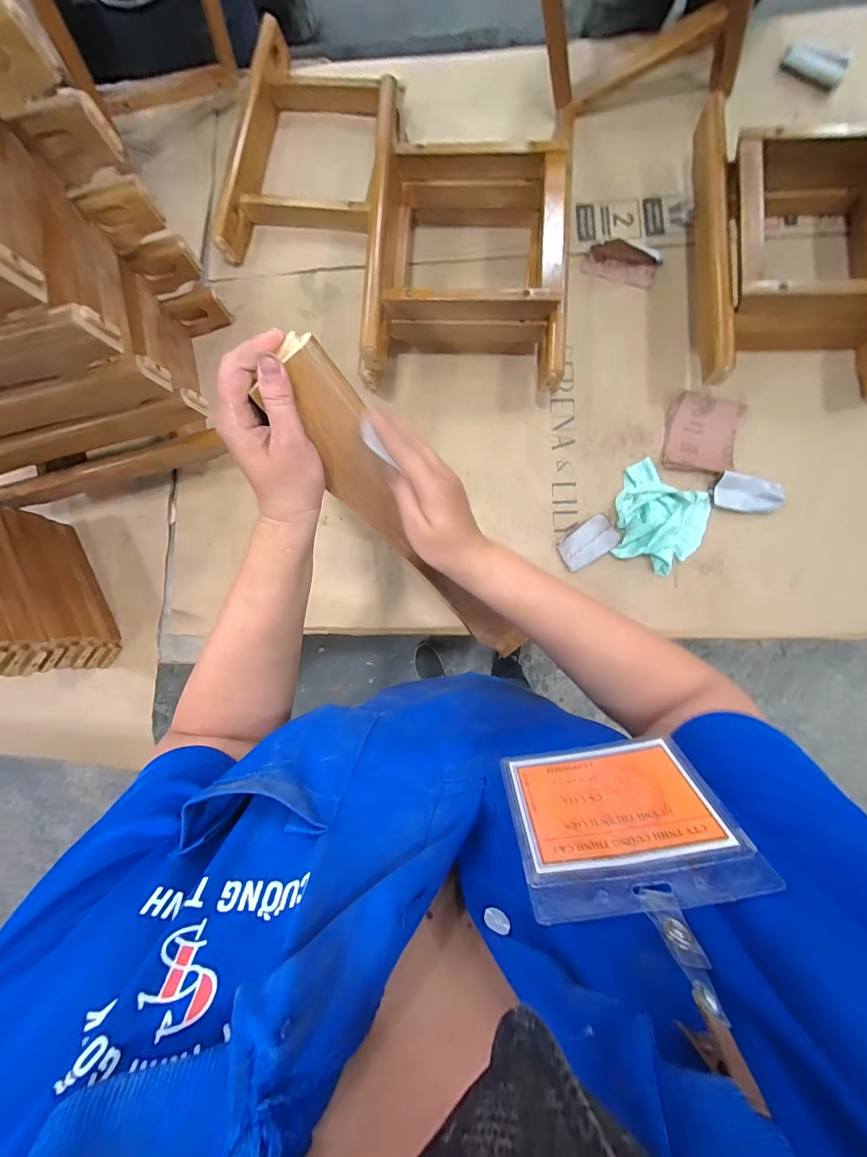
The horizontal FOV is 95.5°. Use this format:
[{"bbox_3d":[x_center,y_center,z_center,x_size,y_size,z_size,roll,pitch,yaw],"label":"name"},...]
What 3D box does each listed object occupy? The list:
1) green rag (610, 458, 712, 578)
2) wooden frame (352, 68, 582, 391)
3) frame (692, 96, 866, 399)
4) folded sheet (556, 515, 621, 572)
[{"bbox_3d":[0.407,-0.107,0.705,0.162,0.031,0.179,25,87,6],"label":"green rag"},{"bbox_3d":[0.060,-0.583,0.716,0.358,0.152,0.477,6,86,5],"label":"wooden frame"},{"bbox_3d":[0.636,-0.579,0.668,0.362,0.152,0.484,3,85,5],"label":"frame"},{"bbox_3d":[0.283,-0.065,0.727,0.108,0.012,0.063,-35,83,1],"label":"folded sheet"}]

